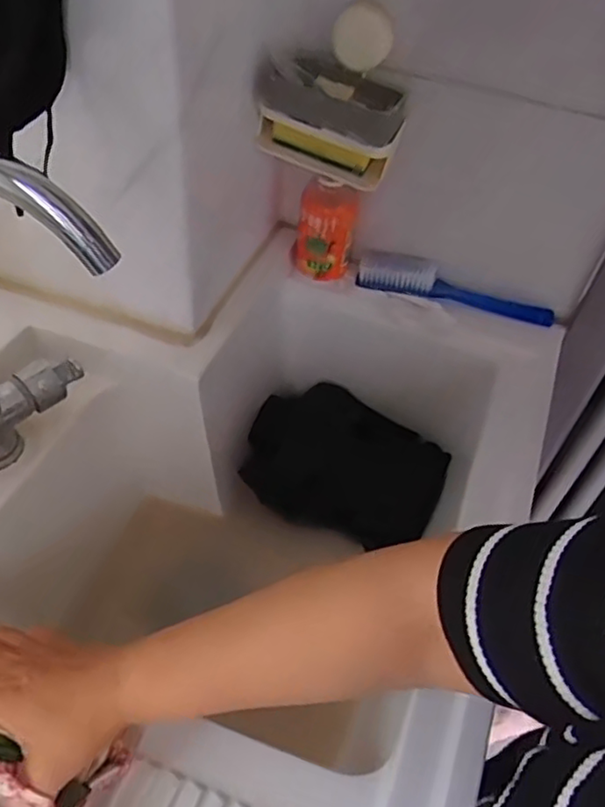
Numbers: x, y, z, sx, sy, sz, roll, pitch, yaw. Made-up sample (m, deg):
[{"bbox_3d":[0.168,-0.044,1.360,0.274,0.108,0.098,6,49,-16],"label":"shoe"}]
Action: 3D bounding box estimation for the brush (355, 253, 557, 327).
[{"bbox_3d":[0.179,-0.133,0.750,0.230,0.032,0.037,18,51,10],"label":"brush"}]

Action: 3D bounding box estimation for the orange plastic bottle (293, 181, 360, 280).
[{"bbox_3d":[0.026,-0.203,0.748,0.068,0.114,0.043,8,50,1],"label":"orange plastic bottle"}]

